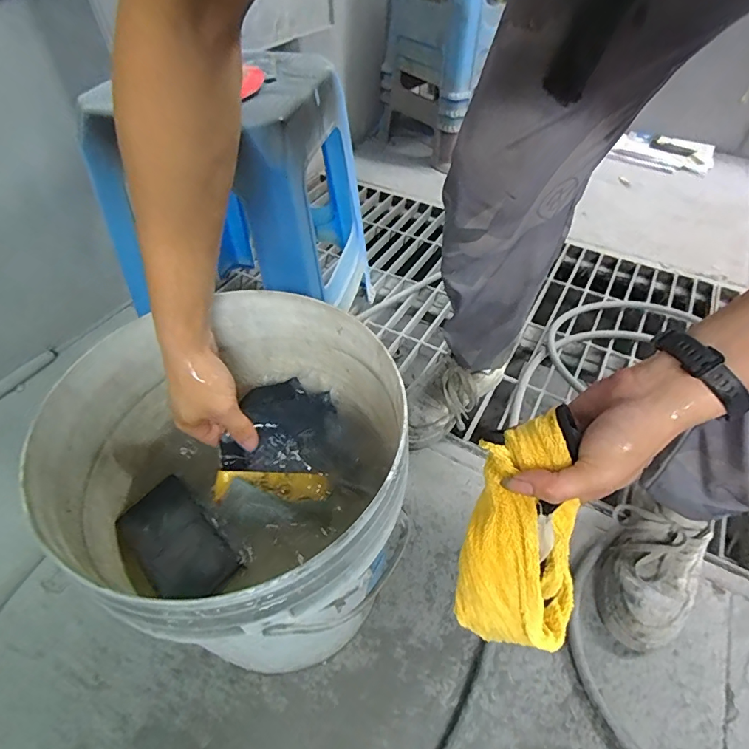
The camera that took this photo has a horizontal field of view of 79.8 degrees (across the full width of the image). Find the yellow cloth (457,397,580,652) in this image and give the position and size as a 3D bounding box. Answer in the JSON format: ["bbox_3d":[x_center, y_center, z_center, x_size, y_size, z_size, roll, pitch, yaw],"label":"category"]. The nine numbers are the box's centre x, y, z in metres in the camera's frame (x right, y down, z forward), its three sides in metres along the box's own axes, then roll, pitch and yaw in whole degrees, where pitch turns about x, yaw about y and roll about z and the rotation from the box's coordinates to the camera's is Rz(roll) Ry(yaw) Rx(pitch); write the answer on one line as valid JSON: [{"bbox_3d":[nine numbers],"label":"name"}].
[{"bbox_3d":[0.116,0.118,0.339,0.087,0.040,0.174,9,87,8],"label":"yellow cloth"}]

